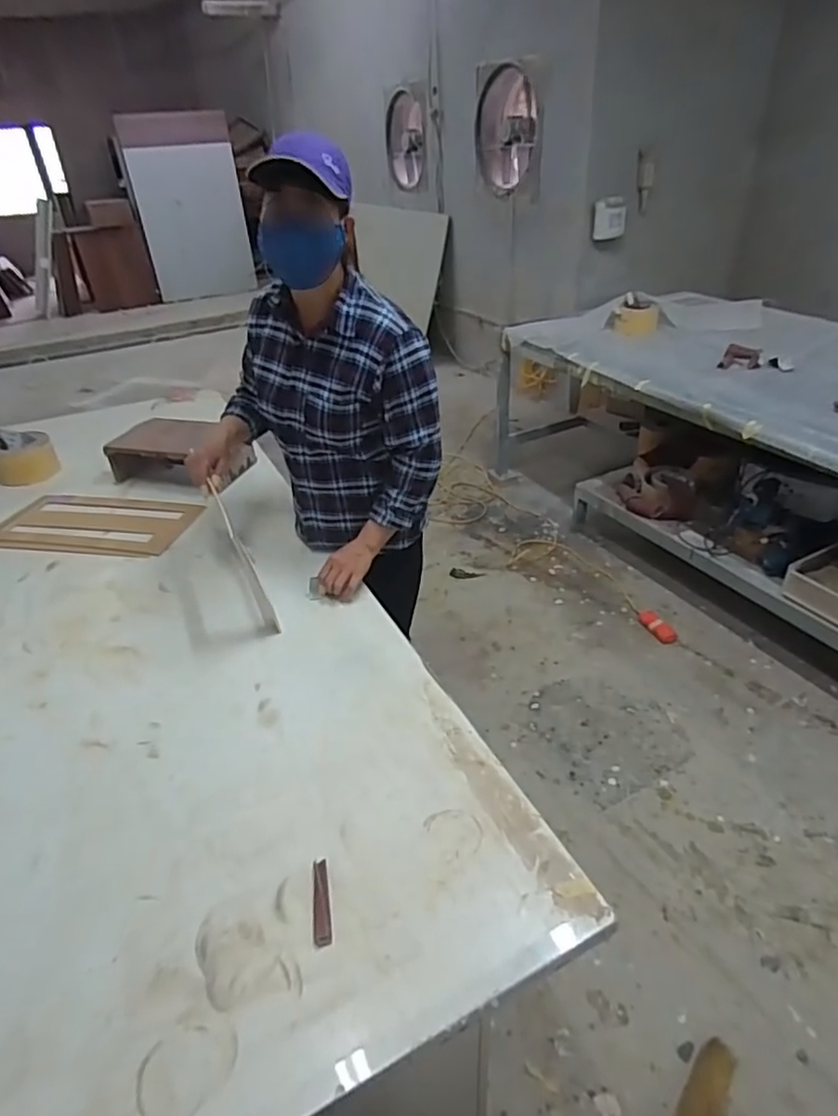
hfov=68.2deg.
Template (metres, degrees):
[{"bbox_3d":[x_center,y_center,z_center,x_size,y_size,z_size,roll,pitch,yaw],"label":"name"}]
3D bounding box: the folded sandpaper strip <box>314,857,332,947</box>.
[{"bbox_3d":[-0.123,0.438,0.790,0.022,0.006,0.101,-7,34,-4],"label":"folded sandpaper strip"}]

